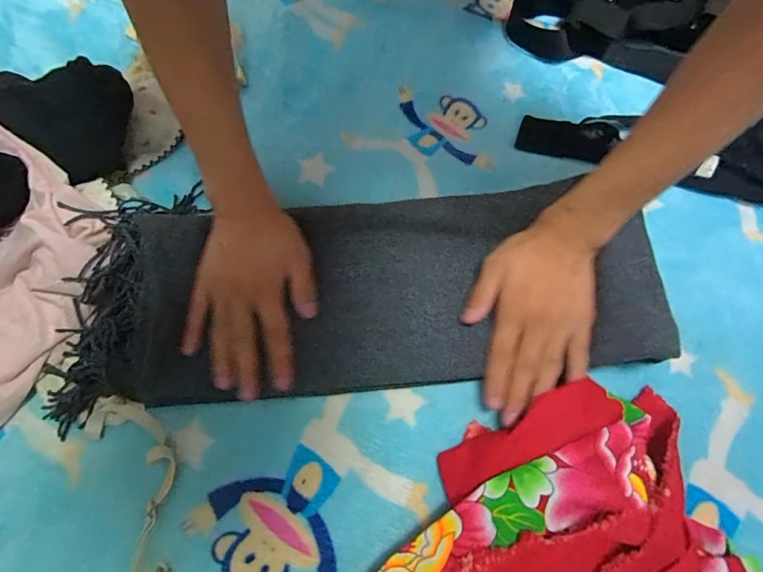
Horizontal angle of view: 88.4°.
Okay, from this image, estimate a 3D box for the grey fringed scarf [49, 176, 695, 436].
[{"bbox_3d":[-0.026,0.002,0.343,0.507,0.037,0.184,-5,72,0],"label":"grey fringed scarf"}]

